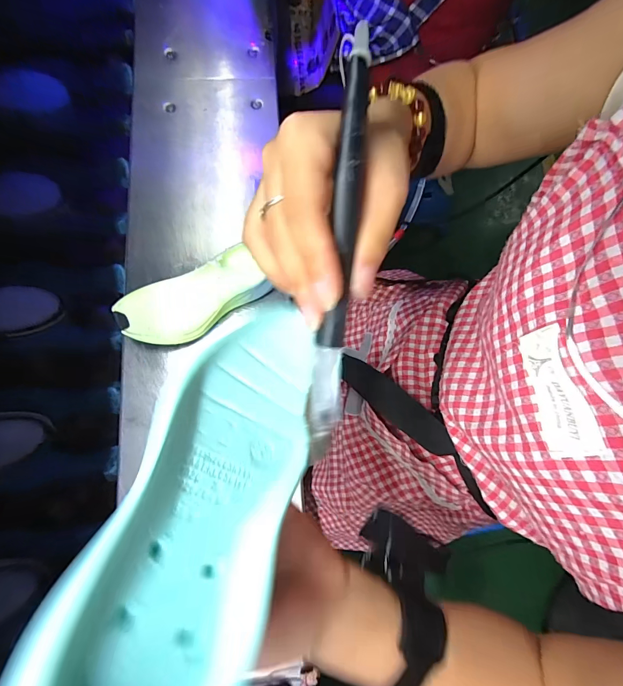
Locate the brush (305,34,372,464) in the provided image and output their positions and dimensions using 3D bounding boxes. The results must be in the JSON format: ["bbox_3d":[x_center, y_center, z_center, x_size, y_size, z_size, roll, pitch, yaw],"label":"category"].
[{"bbox_3d":[0.012,-0.038,0.153,0.013,0.016,0.176,5,98,2],"label":"brush"}]

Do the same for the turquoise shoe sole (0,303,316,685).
[{"bbox_3d":[-0.043,0.062,0.164,0.086,0.032,0.209,35,47,-19],"label":"turquoise shoe sole"}]

